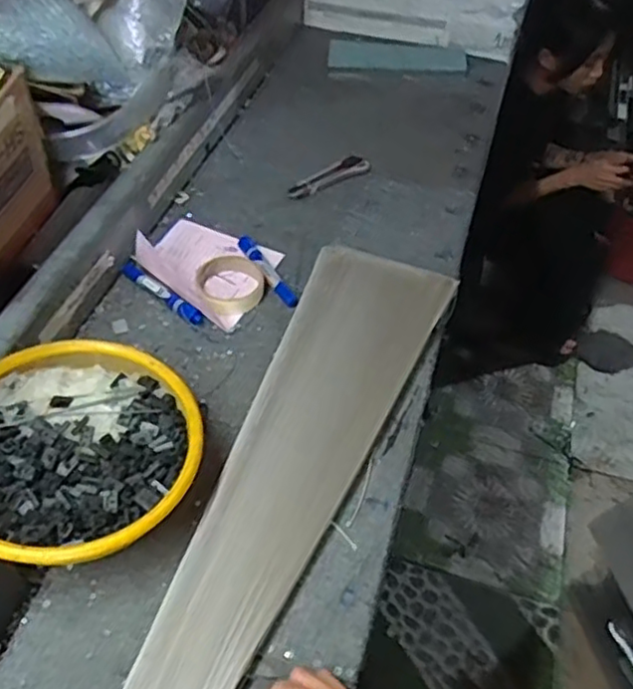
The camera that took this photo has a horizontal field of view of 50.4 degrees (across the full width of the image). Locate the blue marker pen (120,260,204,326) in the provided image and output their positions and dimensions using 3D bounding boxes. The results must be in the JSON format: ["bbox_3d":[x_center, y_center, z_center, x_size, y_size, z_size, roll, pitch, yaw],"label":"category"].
[{"bbox_3d":[-0.199,-0.066,0.858,0.142,0.019,0.018,33,56,25],"label":"blue marker pen"}]

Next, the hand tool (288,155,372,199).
[{"bbox_3d":[0.020,-0.254,1.023,0.145,0.015,0.035,-29,55,-26],"label":"hand tool"}]

